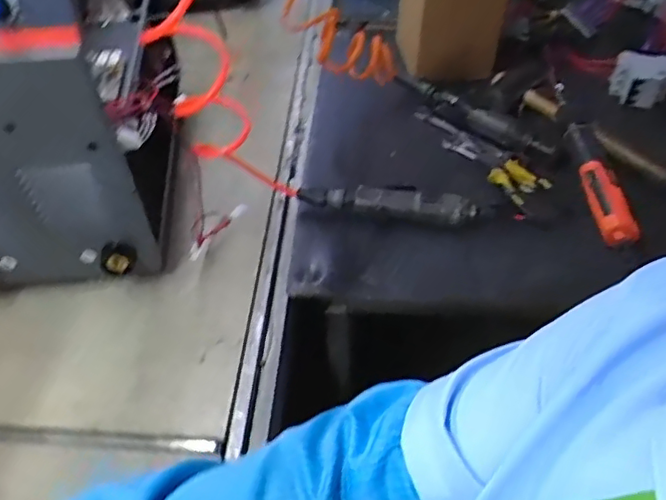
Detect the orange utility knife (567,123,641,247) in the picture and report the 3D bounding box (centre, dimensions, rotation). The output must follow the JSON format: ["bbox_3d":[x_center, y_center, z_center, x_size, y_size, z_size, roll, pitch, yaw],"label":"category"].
[{"bbox_3d":[0.329,-0.087,0.727,0.030,0.031,0.180,-9,65,-6],"label":"orange utility knife"}]

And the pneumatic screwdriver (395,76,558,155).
[{"bbox_3d":[0.199,-0.198,0.847,0.253,0.037,0.030,29,56,23],"label":"pneumatic screwdriver"}]

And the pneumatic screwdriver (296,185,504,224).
[{"bbox_3d":[0.081,-0.061,0.752,0.254,0.040,0.049,11,50,10],"label":"pneumatic screwdriver"}]

